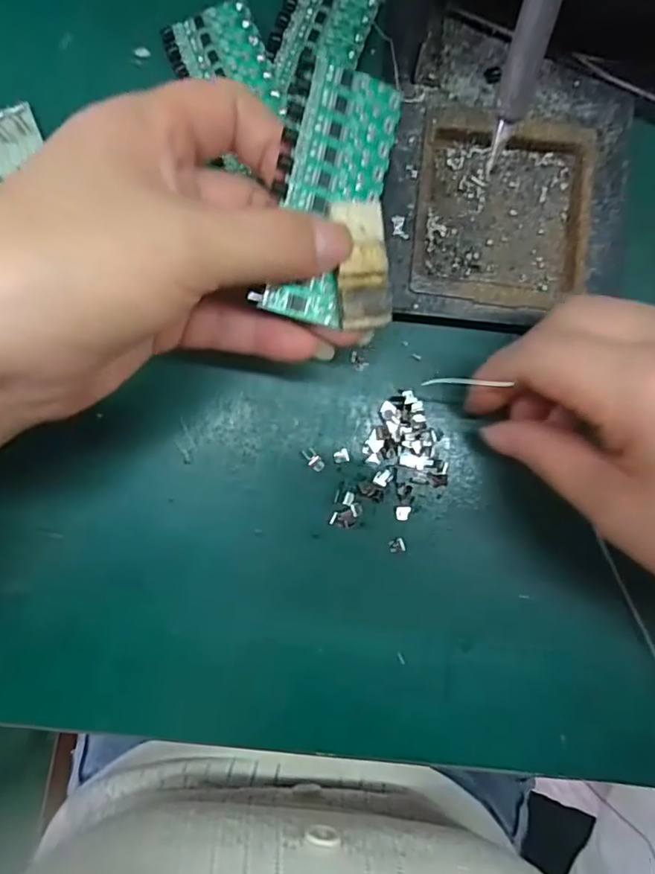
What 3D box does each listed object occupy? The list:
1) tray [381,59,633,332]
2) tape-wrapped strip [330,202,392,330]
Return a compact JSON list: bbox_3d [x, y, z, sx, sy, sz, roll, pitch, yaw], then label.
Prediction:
[{"bbox_3d":[0.071,-0.096,0.228,0.093,0.011,0.107,6,88,-2],"label":"tray"},{"bbox_3d":[0.011,-0.056,0.184,0.017,0.007,0.040,-3,94,-2],"label":"tape-wrapped strip"}]

